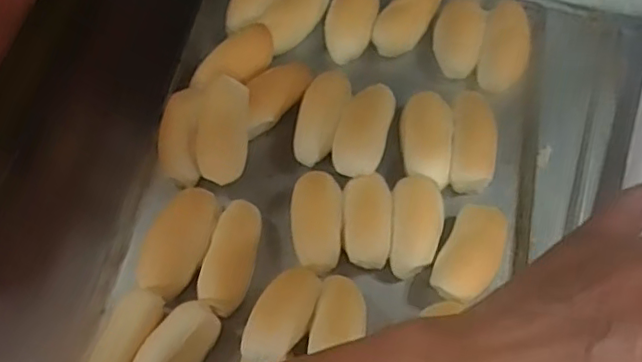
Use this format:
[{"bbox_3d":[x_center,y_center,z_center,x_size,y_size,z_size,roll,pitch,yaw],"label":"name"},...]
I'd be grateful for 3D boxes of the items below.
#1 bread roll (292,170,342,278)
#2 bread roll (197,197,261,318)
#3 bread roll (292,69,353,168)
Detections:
[{"bbox_3d":[-0.003,0.034,0.476,0.038,0.027,0.079,1,65,3],"label":"bread roll"},{"bbox_3d":[-0.069,0.059,0.467,0.035,0.023,0.085,14,66,9],"label":"bread roll"},{"bbox_3d":[0.002,-0.053,0.513,0.039,0.041,0.085,13,66,8],"label":"bread roll"}]

